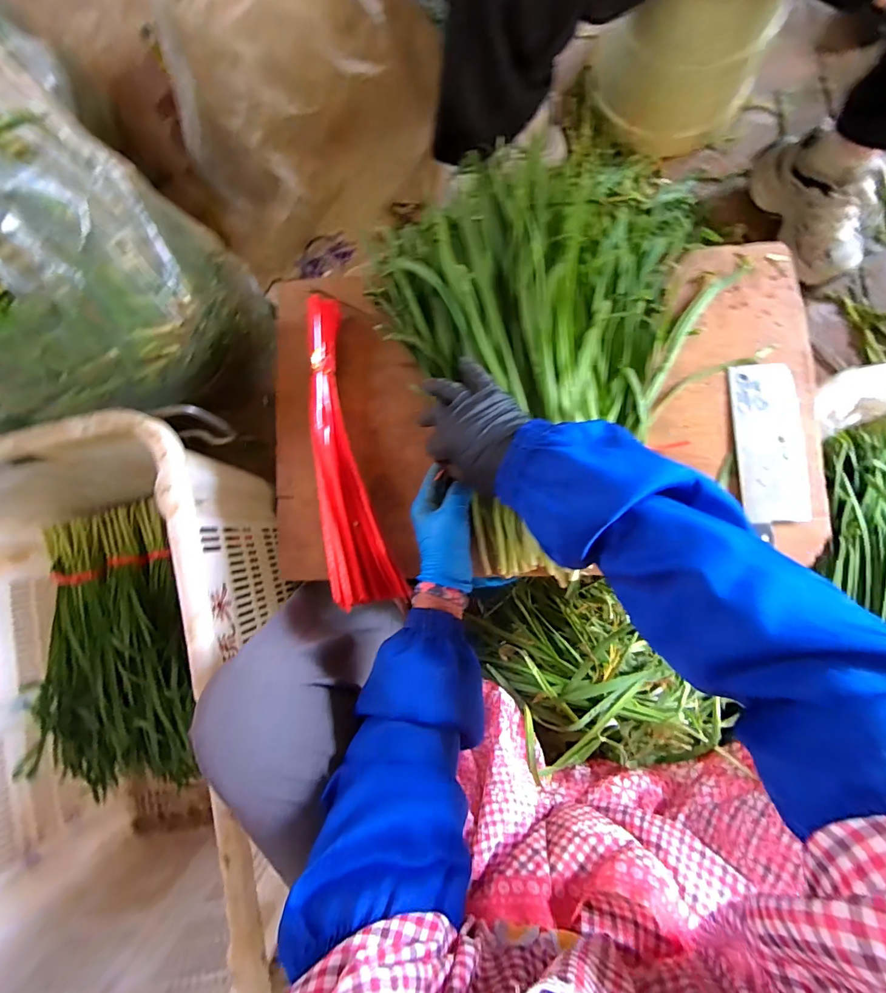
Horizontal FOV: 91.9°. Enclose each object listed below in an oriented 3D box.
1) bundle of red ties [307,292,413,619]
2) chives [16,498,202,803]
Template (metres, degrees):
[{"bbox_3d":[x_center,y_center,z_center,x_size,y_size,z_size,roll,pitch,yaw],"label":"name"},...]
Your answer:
[{"bbox_3d":[-0.114,-0.055,0.471,0.075,0.027,0.346,-12,86,4],"label":"bundle of red ties"},{"bbox_3d":[-0.540,0.250,0.709,0.232,0.083,0.465,-14,85,4],"label":"chives"}]

